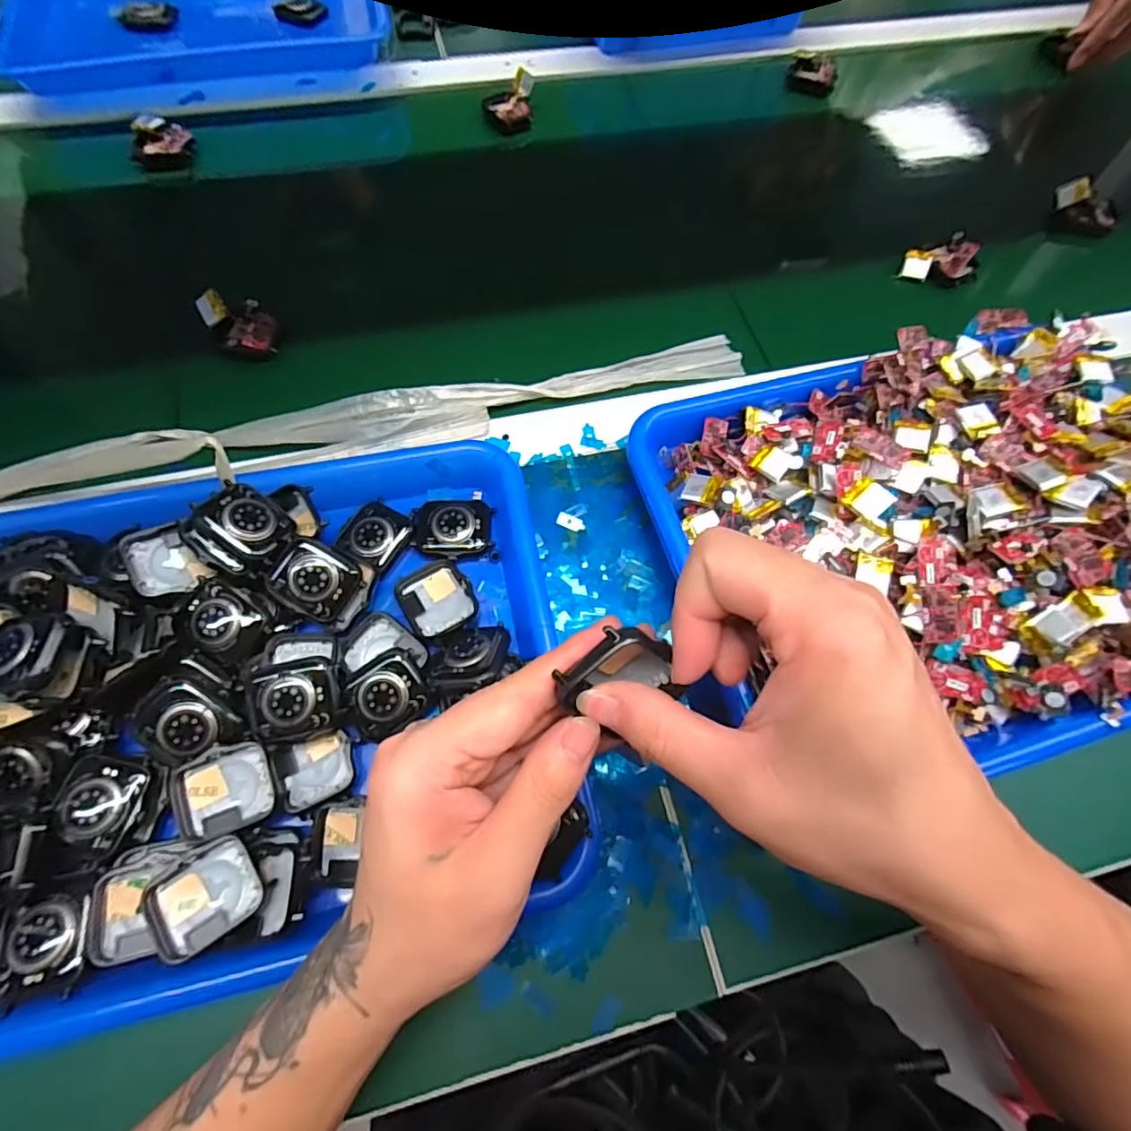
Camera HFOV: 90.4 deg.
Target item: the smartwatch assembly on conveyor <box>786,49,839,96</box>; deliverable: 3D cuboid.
[{"bbox_3d":[0.252,-0.499,0.569,0.047,0.024,0.025,23,68,7],"label":"smartwatch assembly on conveyor"}]

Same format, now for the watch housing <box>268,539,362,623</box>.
[{"bbox_3d":[-0.136,0.009,0.305,0.042,0.010,0.037,31,84,-10],"label":"watch housing"}]

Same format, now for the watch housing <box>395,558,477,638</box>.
[{"bbox_3d":[-0.072,0.019,0.316,0.038,0.007,0.041,-28,71,-13],"label":"watch housing"}]

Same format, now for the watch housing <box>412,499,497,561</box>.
[{"bbox_3d":[-0.067,-0.022,0.333,0.045,0.010,0.035,-1,67,-3],"label":"watch housing"}]

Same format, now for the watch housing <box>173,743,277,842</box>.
[{"bbox_3d":[-0.159,0.106,0.265,0.041,0.011,0.039,-13,68,-8],"label":"watch housing"}]

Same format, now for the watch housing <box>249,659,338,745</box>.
[{"bbox_3d":[-0.133,0.065,0.275,0.040,0.008,0.035,-10,68,-6],"label":"watch housing"}]

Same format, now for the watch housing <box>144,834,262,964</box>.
[{"bbox_3d":[-0.156,0.144,0.246,0.041,0.010,0.037,-32,72,-24],"label":"watch housing"}]

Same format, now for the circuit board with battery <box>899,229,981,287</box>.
[{"bbox_3d":[0.304,-0.245,0.455,0.055,0.021,0.041,-14,69,-8],"label":"circuit board with battery"}]

